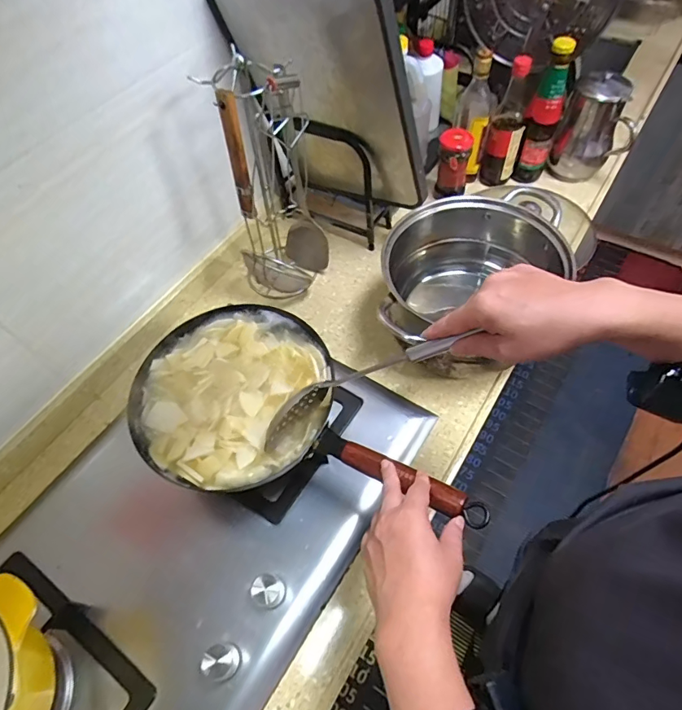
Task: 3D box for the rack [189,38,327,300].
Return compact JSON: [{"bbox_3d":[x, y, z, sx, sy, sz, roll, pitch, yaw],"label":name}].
[{"bbox_3d":[-0.111,-0.273,0.767,0.146,0.391,0.145,-9,57,-2],"label":"rack"}]

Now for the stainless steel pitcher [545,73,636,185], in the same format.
[{"bbox_3d":[0.525,-0.451,0.958,0.142,0.219,0.104,22,61,17],"label":"stainless steel pitcher"}]

